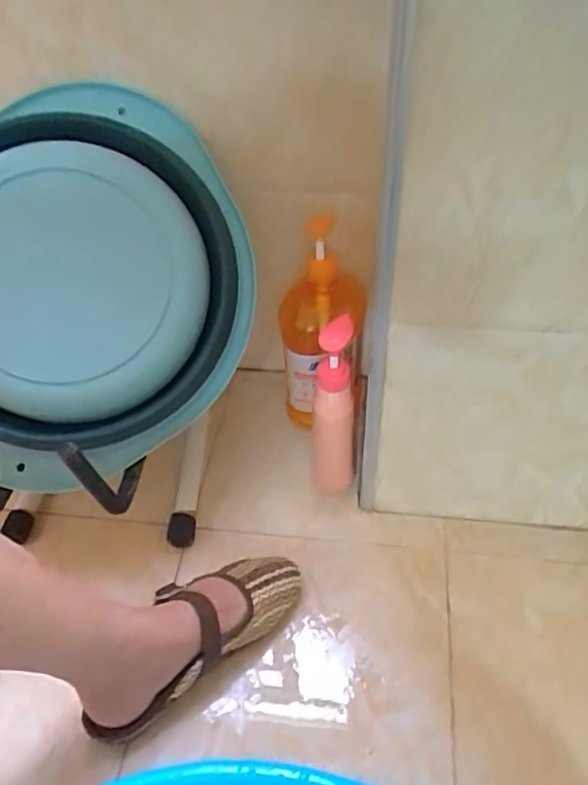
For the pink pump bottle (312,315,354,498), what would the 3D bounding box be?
[{"bbox_3d":[0.046,0.026,0.697,0.052,0.225,0.055,0,44,3],"label":"pink pump bottle"}]

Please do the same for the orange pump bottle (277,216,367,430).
[{"bbox_3d":[0.027,-0.071,0.764,0.091,0.262,0.084,-30,50,-26],"label":"orange pump bottle"}]

